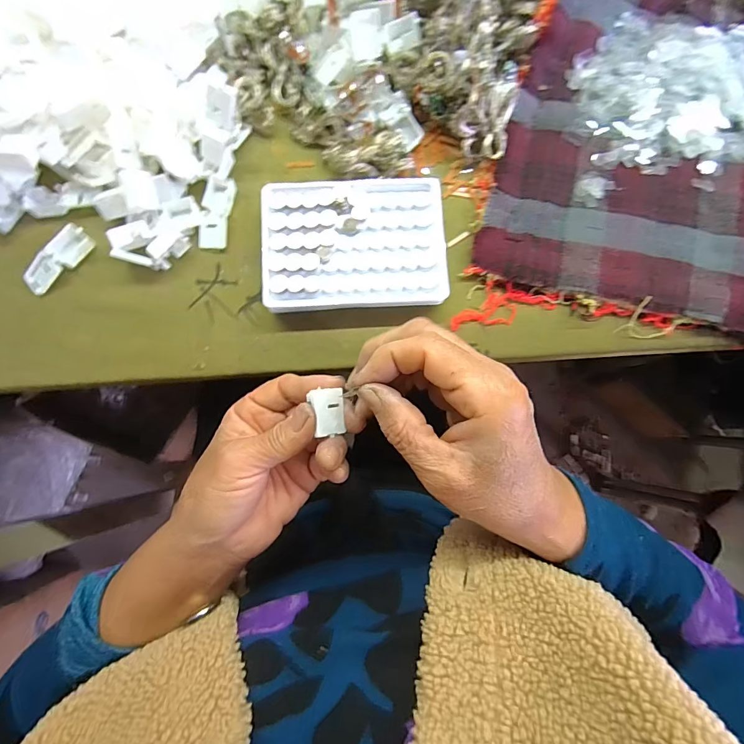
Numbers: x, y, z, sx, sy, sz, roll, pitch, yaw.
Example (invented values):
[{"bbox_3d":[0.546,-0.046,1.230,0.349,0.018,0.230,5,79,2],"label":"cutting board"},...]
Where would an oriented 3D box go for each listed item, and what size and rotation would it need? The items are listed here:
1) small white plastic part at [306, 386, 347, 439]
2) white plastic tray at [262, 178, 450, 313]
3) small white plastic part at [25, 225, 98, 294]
[{"bbox_3d":[-0.026,0.024,0.234,0.019,0.008,0.025,0,81,-31],"label":"small white plastic part"},{"bbox_3d":[-0.012,-0.094,0.297,0.130,0.020,0.094,-4,83,0],"label":"white plastic tray"},{"bbox_3d":[-0.232,-0.083,0.297,0.055,0.013,0.019,-44,84,-5],"label":"small white plastic part"}]

